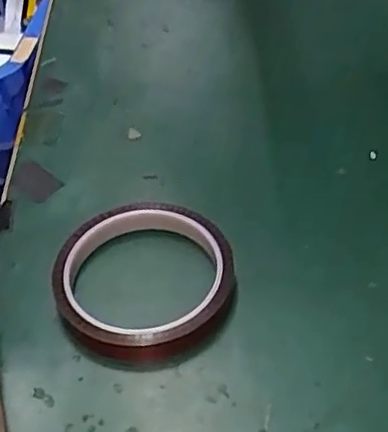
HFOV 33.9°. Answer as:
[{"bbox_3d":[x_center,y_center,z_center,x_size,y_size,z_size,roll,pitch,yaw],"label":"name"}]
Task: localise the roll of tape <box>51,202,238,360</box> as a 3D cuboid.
[{"bbox_3d":[-0.026,0.032,0.329,0.090,0.013,0.089,-3,47,3],"label":"roll of tape"}]

